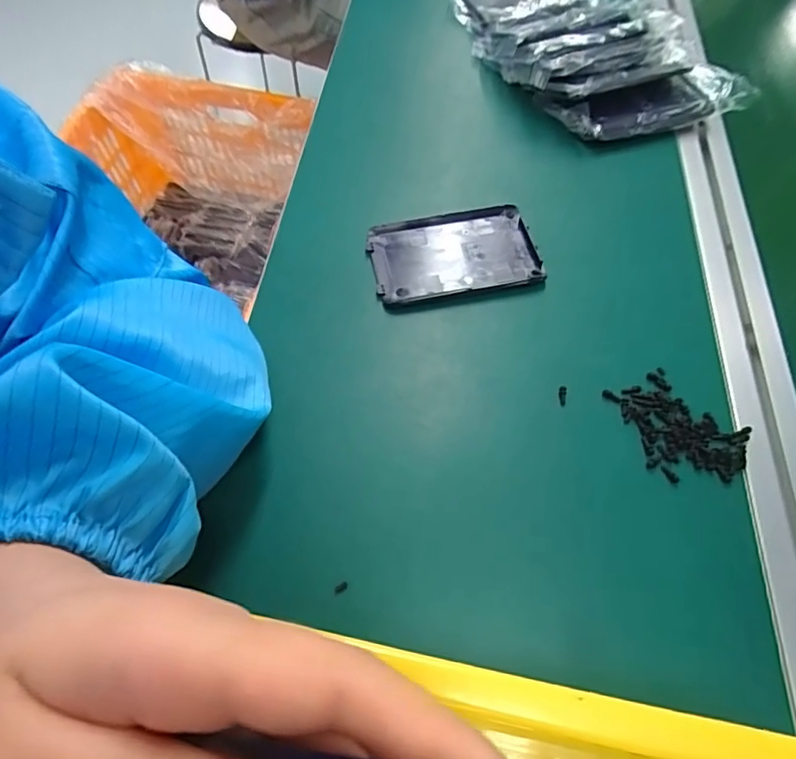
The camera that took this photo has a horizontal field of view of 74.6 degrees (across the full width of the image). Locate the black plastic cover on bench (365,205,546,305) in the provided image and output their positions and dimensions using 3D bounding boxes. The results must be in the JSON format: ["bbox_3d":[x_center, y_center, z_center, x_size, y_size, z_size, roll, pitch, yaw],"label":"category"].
[{"bbox_3d":[0.038,-0.085,0.354,0.110,0.006,0.065,-9,62,-7],"label":"black plastic cover on bench"}]

